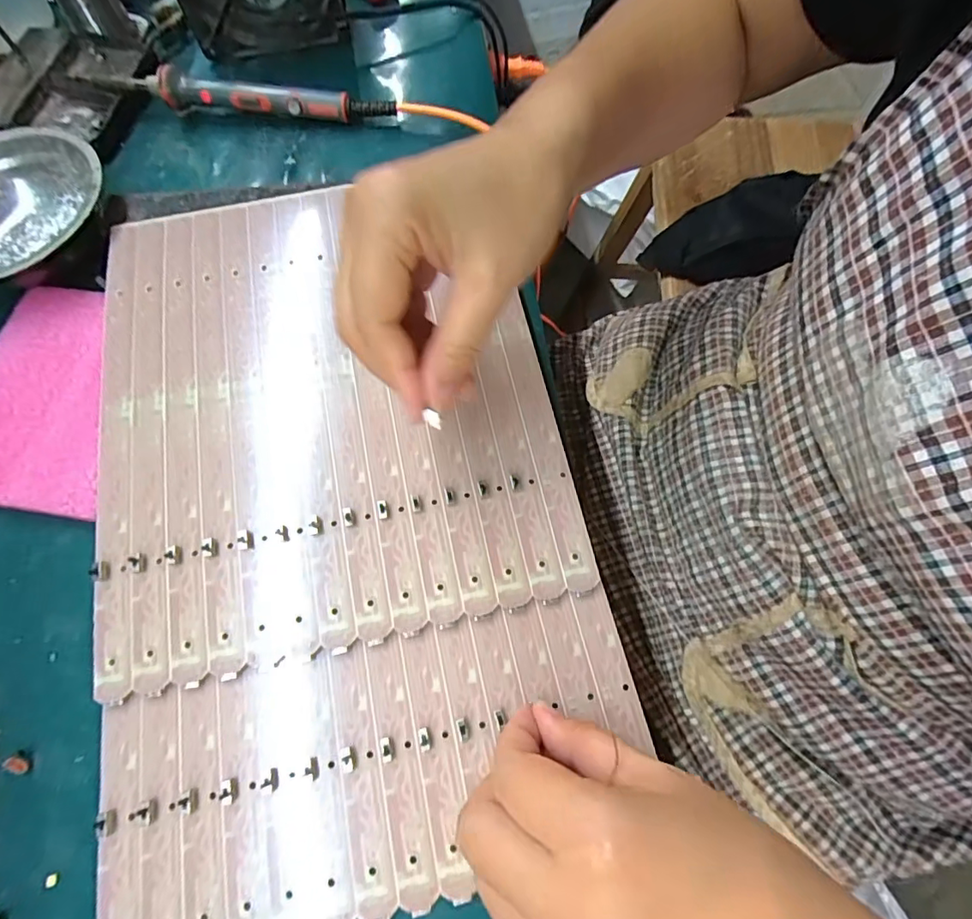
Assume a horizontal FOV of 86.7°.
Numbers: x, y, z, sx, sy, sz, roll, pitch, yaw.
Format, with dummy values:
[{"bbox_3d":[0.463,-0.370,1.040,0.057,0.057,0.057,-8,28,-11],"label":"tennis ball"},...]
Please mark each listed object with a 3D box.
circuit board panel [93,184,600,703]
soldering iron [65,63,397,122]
[{"bbox_3d":[-0.091,-0.042,0.290,0.238,0.012,0.279,-13,70,-3],"label":"circuit board panel"},{"bbox_3d":[-0.193,-0.270,0.382,0.247,0.024,0.022,7,68,3],"label":"soldering iron"}]

